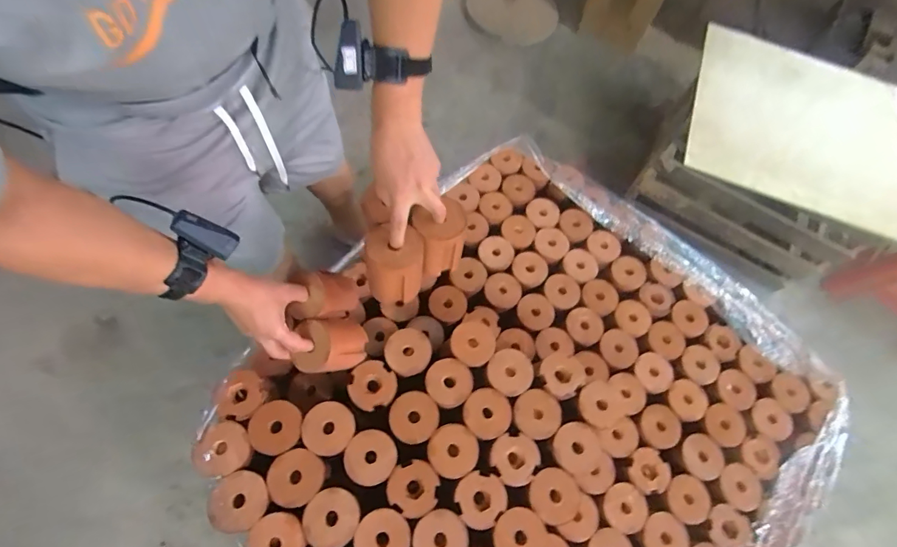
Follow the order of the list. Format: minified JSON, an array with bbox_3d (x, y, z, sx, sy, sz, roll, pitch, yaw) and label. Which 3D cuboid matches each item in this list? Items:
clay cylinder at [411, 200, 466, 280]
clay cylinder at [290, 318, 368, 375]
[{"bbox_3d":[-0.014,-0.050,0.614,0.071,0.097,0.065,-10,60,-10],"label":"clay cylinder"},{"bbox_3d":[-0.184,0.114,0.660,0.073,0.105,0.080,0,81,21],"label":"clay cylinder"}]

